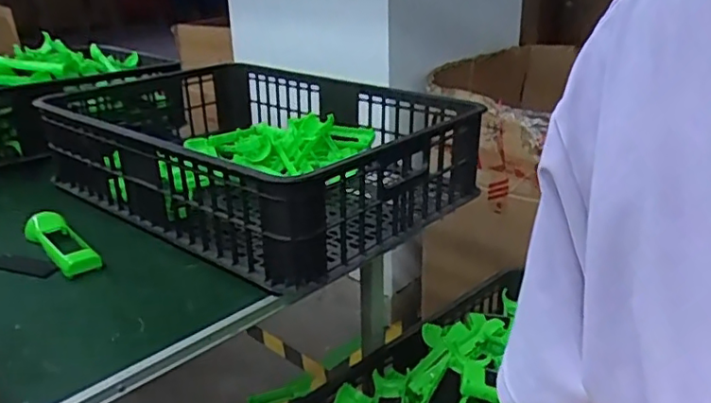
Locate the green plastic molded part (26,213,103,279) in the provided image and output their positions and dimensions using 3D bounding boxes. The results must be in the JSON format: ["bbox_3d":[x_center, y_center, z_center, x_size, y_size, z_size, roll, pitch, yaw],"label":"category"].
[{"bbox_3d":[-0.362,0.049,0.736,0.043,0.029,0.165,-20,29,-37],"label":"green plastic molded part"}]

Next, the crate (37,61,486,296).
[{"bbox_3d":[-0.167,-0.087,0.922,0.631,0.162,0.429,18,30,39],"label":"crate"}]

